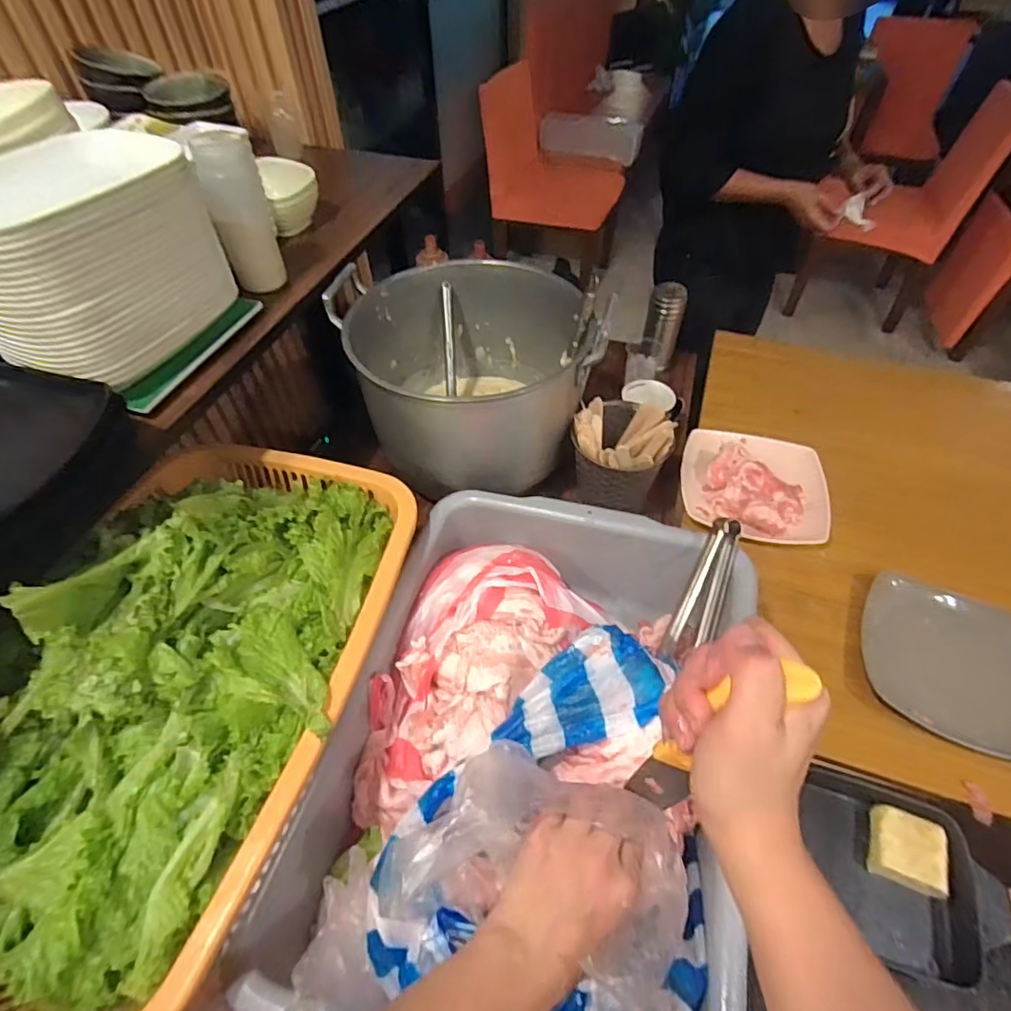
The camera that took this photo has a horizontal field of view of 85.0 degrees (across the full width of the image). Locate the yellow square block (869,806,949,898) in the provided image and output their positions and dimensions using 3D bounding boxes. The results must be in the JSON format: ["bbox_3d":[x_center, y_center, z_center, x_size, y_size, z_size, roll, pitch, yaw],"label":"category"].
[{"bbox_3d":[0.395,0.337,0.540,0.059,0.030,0.064,16,53,14],"label":"yellow square block"}]

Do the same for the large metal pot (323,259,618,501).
[{"bbox_3d":[-0.053,-0.183,0.817,0.331,0.208,0.312,0,51,1],"label":"large metal pot"}]

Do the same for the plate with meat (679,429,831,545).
[{"bbox_3d":[0.376,-0.040,0.833,0.211,0.042,0.199,15,53,13],"label":"plate with meat"}]

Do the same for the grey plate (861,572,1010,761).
[{"bbox_3d":[0.537,0.190,0.652,0.190,0.030,0.190,-5,59,9],"label":"grey plate"}]

